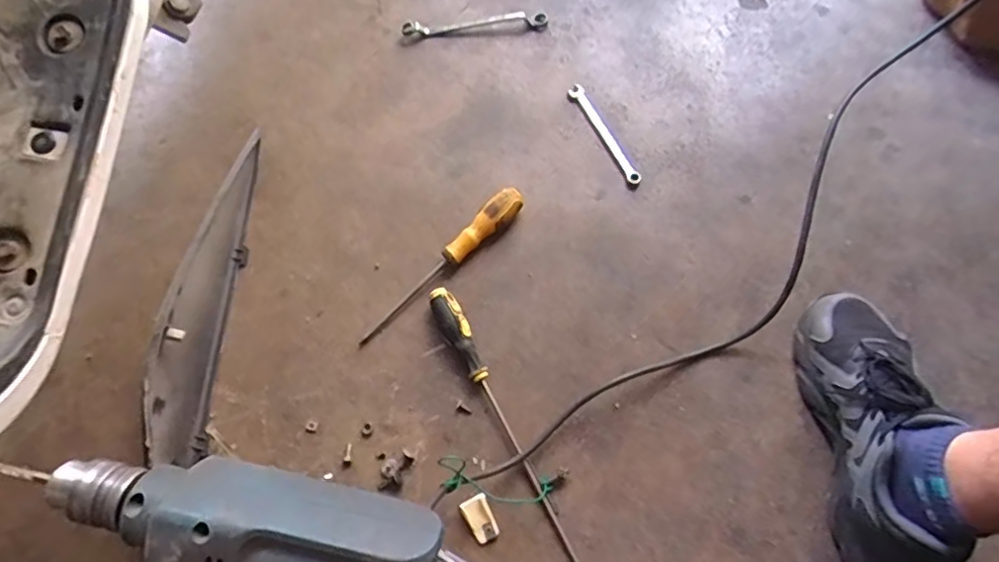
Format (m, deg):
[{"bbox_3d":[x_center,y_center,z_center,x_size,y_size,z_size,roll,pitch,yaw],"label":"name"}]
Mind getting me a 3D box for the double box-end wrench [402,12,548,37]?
[{"bbox_3d":[-0.034,-0.352,0.814,0.197,0.018,0.025,-2,70,2],"label":"double box-end wrench"}]

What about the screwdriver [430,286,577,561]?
[{"bbox_3d":[0.011,0.154,0.616,0.028,0.032,0.338,-27,73,-7],"label":"screwdriver"}]

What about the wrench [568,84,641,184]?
[{"bbox_3d":[0.131,-0.185,0.747,0.018,0.008,0.154,-25,73,-6],"label":"wrench"}]

